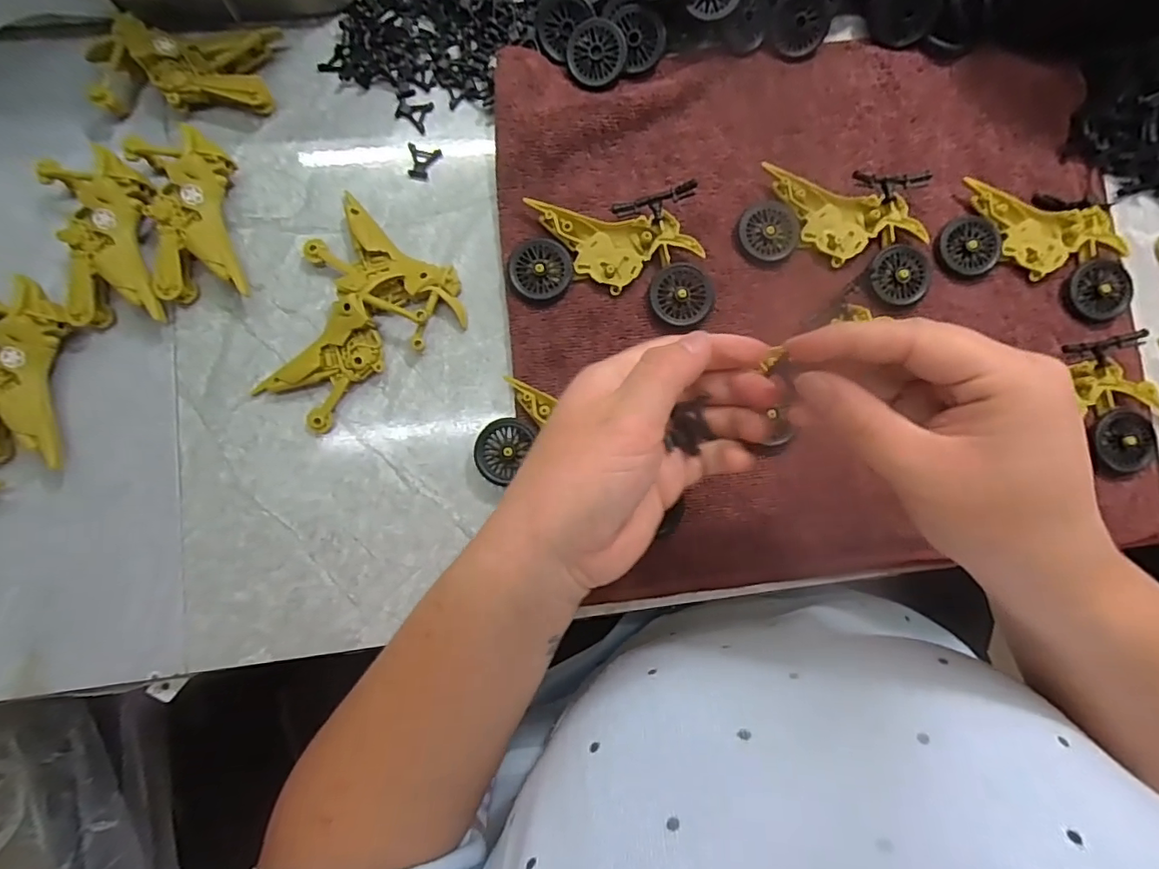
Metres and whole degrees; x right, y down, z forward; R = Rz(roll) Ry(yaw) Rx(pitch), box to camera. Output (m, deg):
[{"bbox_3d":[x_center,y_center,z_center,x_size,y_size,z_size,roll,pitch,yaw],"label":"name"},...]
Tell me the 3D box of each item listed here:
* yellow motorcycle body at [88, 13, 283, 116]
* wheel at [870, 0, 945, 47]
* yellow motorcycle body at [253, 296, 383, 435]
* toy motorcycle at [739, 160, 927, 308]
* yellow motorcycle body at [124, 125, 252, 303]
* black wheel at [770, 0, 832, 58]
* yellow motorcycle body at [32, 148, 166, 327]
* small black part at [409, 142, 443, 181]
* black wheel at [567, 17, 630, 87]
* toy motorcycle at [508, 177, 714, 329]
[{"bbox_3d":[-0.231,-0.216,0.323,0.099,0.024,0.048,-6,84,-4],"label":"yellow motorcycle body"},{"bbox_3d":[0.207,-0.272,0.348,0.042,0.037,0.014,42,43,9],"label":"wheel"},{"bbox_3d":[-0.141,-0.039,0.308,0.043,0.020,0.075,44,83,2],"label":"yellow motorcycle body"},{"bbox_3d":[0.158,-0.122,0.333,0.114,0.015,0.075,4,83,-3],"label":"toy motorcycle"},{"bbox_3d":[-0.221,-0.125,0.312,0.050,0.024,0.095,-14,84,-5],"label":"yellow motorcycle body"},{"bbox_3d":[0.140,-0.262,0.347,0.036,0.007,0.037,21,116,-7],"label":"black wheel"},{"bbox_3d":[-0.265,-0.109,0.305,0.048,0.025,0.096,-11,84,-4],"label":"yellow motorcycle body"},{"bbox_3d":[-0.097,-0.168,0.336,0.020,0.004,0.023,10,83,-2],"label":"small black part"},{"bbox_3d":[0.010,-0.237,0.339,0.037,0.005,0.037,0,102,2],"label":"black wheel"},{"bbox_3d":[0.018,-0.102,0.321,0.113,0.020,0.074,-5,84,-4],"label":"toy motorcycle"}]

